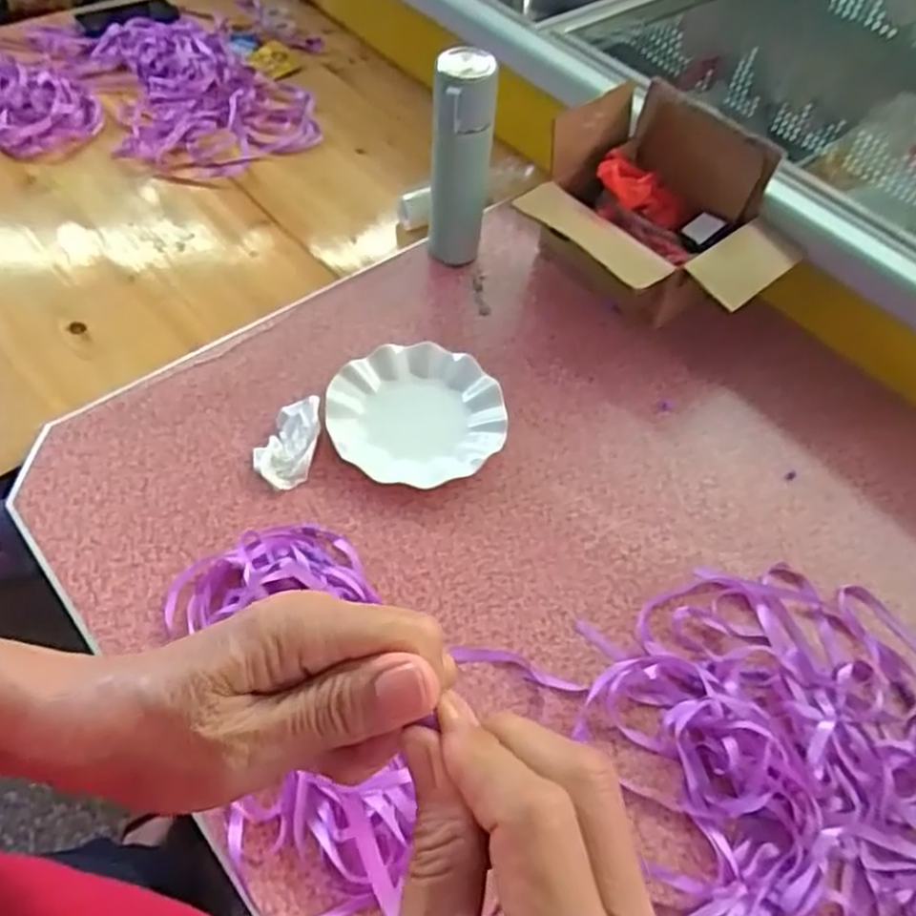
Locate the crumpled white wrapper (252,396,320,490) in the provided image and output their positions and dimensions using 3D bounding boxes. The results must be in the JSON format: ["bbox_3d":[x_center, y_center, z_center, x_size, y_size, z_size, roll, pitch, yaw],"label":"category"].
[{"bbox_3d":[-0.174,-0.018,0.741,0.056,0.027,0.096,13,56,4],"label":"crumpled white wrapper"}]

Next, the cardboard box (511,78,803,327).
[{"bbox_3d":[0.230,-0.277,0.868,0.229,0.179,0.305,-36,66,-25],"label":"cardboard box"}]

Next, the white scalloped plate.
[{"bbox_3d":[-0.046,-0.047,0.776,0.179,0.024,0.177,2,56,-3],"label":"white scalloped plate"}]

